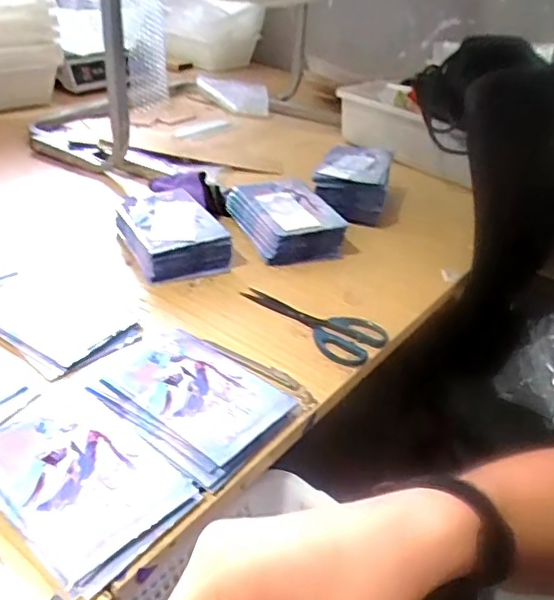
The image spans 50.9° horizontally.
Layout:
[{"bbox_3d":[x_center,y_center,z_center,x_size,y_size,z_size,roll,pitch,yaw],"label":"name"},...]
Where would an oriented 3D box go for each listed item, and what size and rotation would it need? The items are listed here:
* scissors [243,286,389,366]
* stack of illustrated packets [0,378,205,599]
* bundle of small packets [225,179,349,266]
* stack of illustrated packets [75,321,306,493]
[{"bbox_3d":[0.043,0.021,0.747,0.195,0.009,0.084,29,39,32],"label":"scissors"},{"bbox_3d":[-0.177,0.146,0.505,0.198,0.013,0.129,26,38,29],"label":"stack of illustrated packets"},{"bbox_3d":[0.010,-0.128,0.920,0.132,0.064,0.179,-10,36,-23],"label":"bundle of small packets"},{"bbox_3d":[-0.091,0.088,0.603,0.205,0.026,0.160,26,38,28],"label":"stack of illustrated packets"}]

